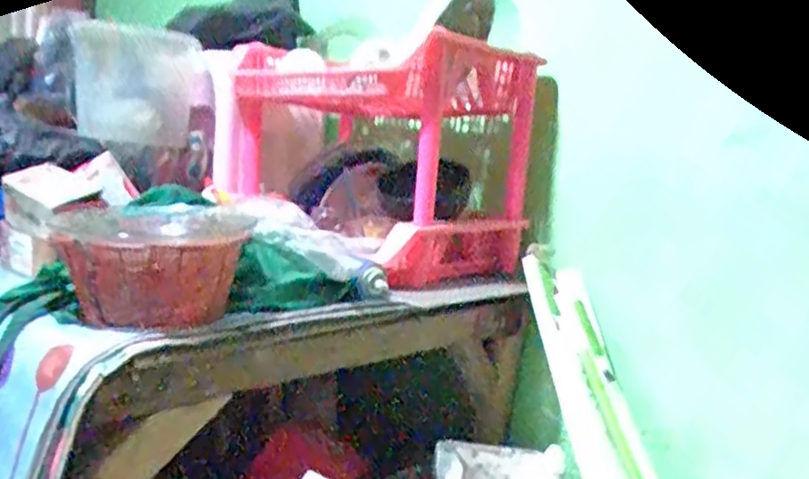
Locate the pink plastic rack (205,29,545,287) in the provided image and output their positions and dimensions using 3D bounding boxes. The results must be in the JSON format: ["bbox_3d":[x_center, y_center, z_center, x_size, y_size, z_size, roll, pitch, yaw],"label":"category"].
[{"bbox_3d":[-0.068,-0.139,1.131,0.488,0.333,0.334,10,9,41],"label":"pink plastic rack"}]

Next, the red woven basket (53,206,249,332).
[{"bbox_3d":[-0.279,0.028,0.763,0.206,0.111,0.169,10,9,42],"label":"red woven basket"}]

